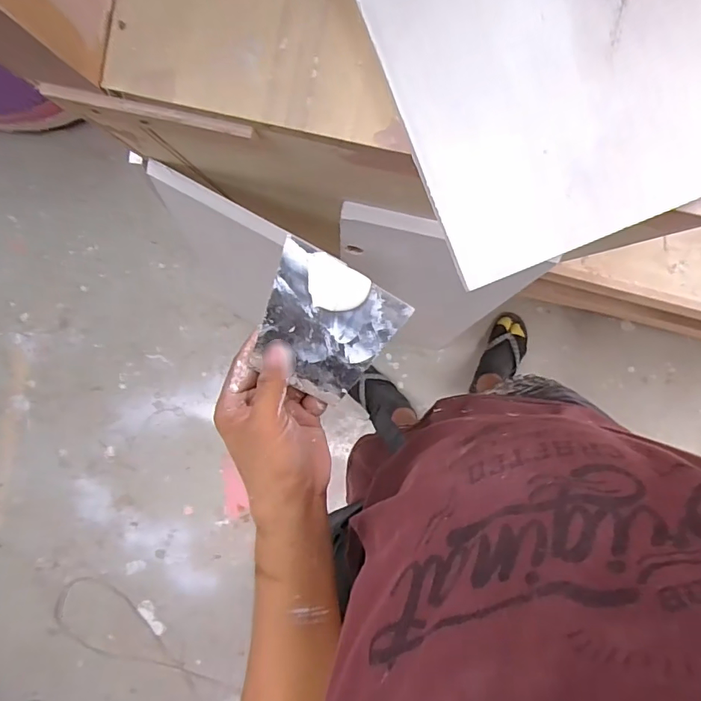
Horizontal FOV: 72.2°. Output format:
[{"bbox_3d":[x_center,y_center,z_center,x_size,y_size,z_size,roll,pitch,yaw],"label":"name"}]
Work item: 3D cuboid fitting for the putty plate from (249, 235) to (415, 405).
[{"bbox_3d":[-0.021,-0.018,0.365,0.101,0.004,0.096,29,94,-15],"label":"putty plate"}]

